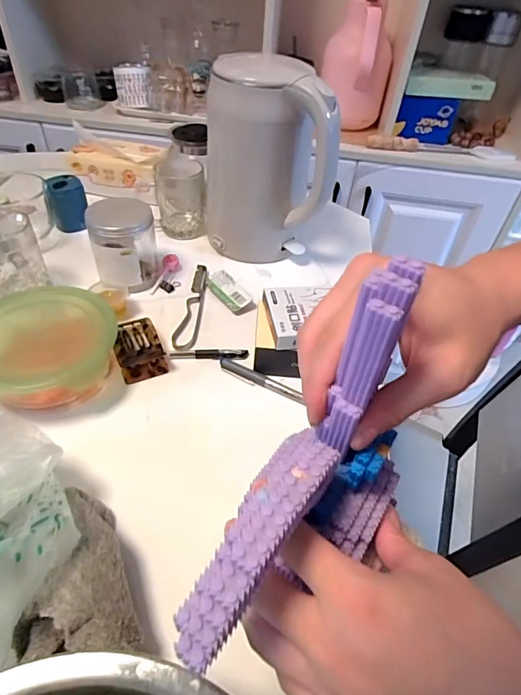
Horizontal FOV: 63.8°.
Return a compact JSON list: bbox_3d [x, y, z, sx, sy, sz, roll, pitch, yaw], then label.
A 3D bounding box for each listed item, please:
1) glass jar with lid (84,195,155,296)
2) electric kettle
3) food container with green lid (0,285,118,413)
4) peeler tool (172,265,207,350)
[{"bbox_3d":[-0.180,-0.136,0.558,0.078,0.108,0.077,-7,46,-13],"label":"glass jar with lid"},{"bbox_3d":[0.009,-0.257,0.590,0.172,0.246,0.123,3,44,-2],"label":"electric kettle"},{"bbox_3d":[-0.230,0.004,0.445,0.142,0.060,0.150,0,45,-6],"label":"food container with green lid"},{"bbox_3d":[-0.088,-0.059,0.559,0.027,0.010,0.170,6,44,1],"label":"peeler tool"}]

